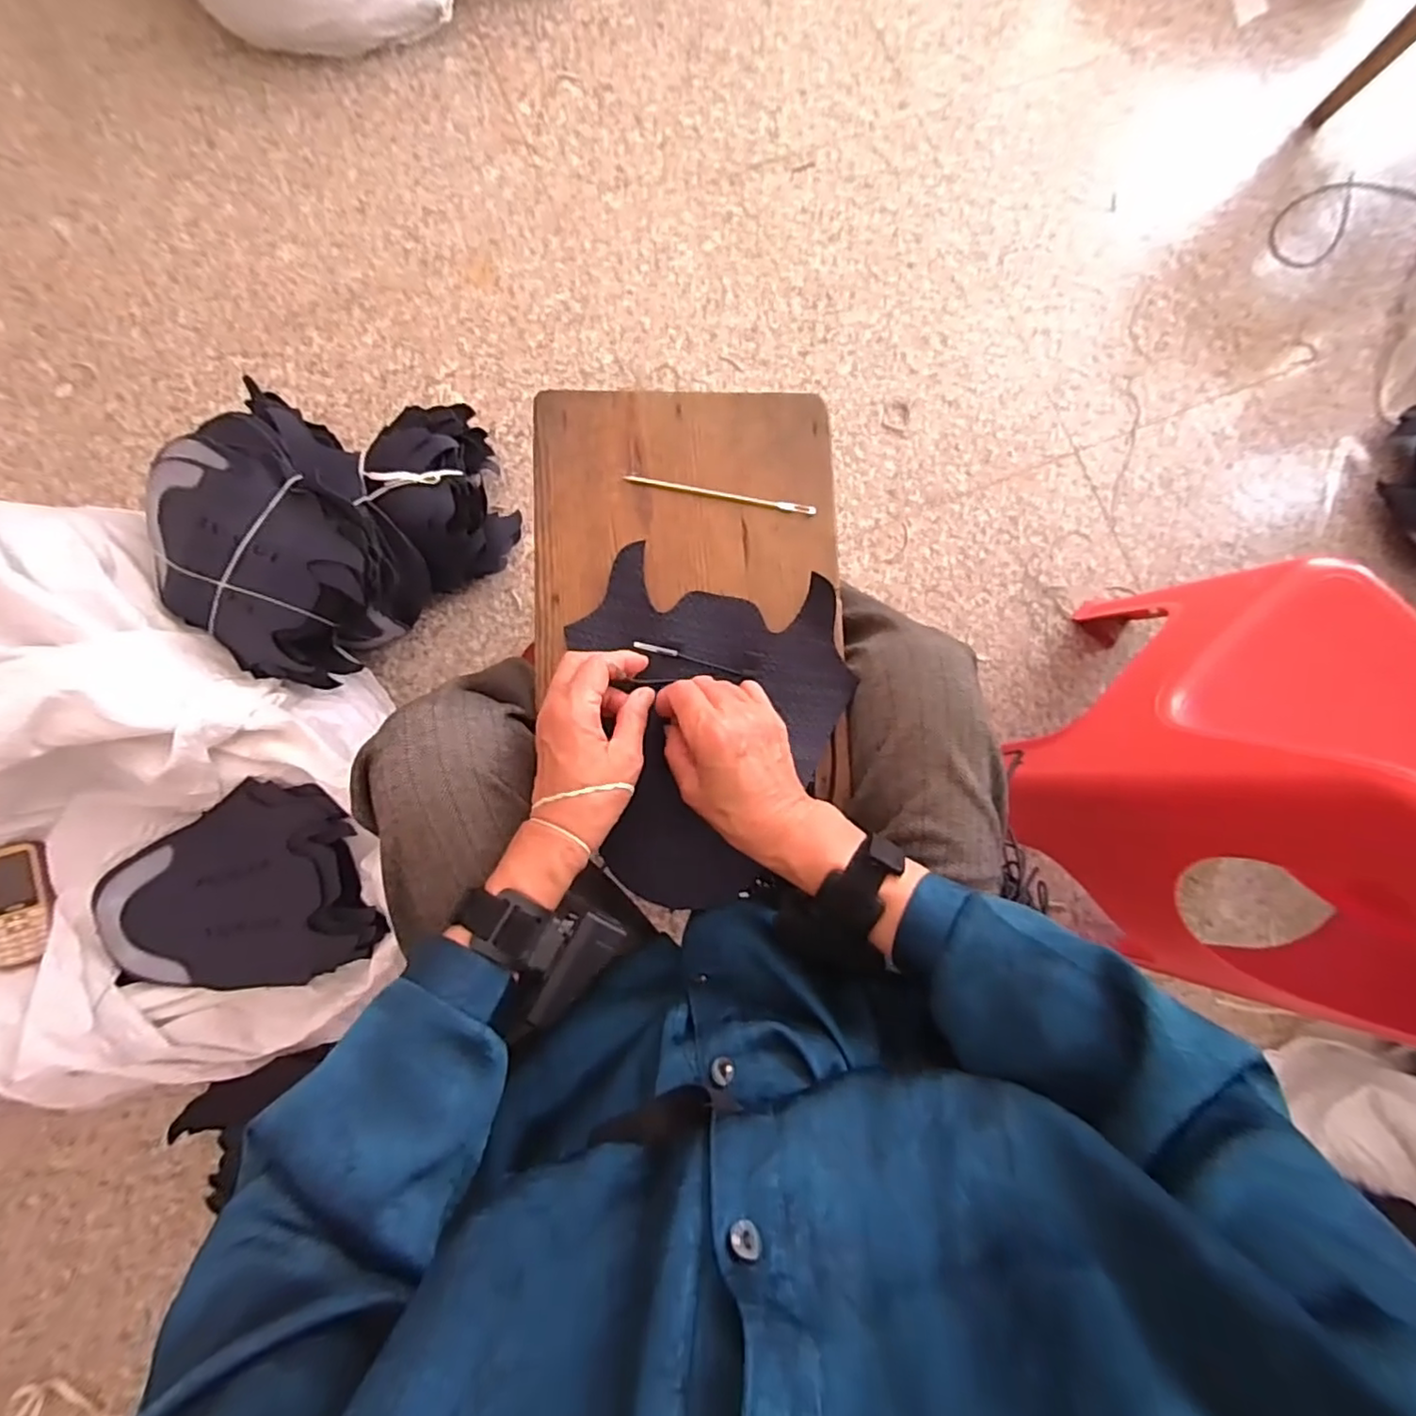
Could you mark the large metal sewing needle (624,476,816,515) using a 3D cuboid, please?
[{"bbox_3d":[0.010,-0.165,0.483,0.146,0.010,0.007,10,84,-4],"label":"large metal sewing needle"}]

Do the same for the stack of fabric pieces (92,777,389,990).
[{"bbox_3d":[-0.517,0.207,0.691,0.260,0.052,0.217,-16,87,-7],"label":"stack of fabric pieces"}]

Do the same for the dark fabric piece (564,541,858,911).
[{"bbox_3d":[-0.006,0.016,0.451,0.197,0.020,0.241,13,84,-4],"label":"dark fabric piece"}]

